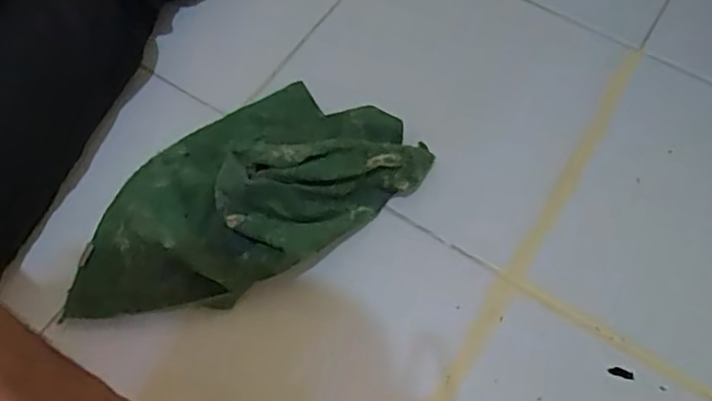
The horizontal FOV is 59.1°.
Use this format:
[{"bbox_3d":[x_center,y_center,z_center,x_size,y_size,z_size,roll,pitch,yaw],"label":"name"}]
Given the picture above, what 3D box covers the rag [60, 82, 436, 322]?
[{"bbox_3d":[-0.100,-0.013,0.532,0.319,0.063,0.175,-27,66,-14],"label":"rag"}]

